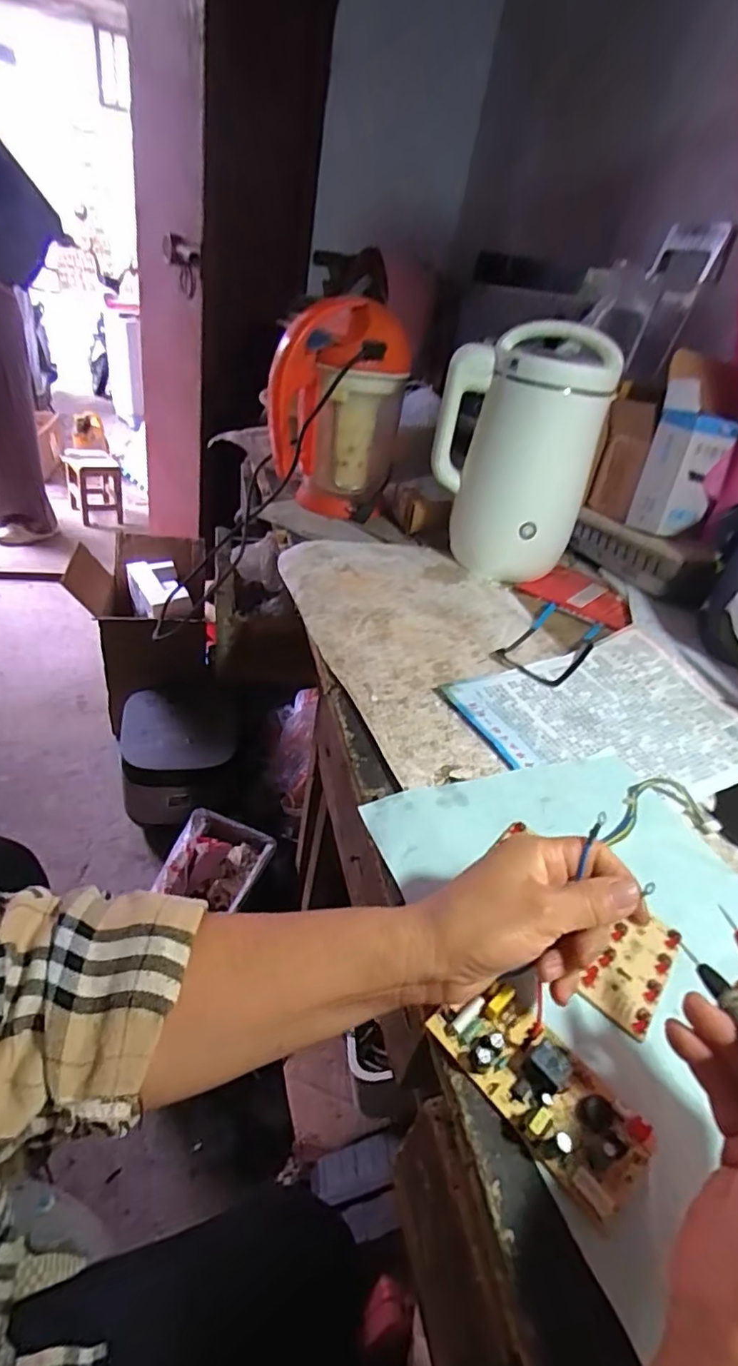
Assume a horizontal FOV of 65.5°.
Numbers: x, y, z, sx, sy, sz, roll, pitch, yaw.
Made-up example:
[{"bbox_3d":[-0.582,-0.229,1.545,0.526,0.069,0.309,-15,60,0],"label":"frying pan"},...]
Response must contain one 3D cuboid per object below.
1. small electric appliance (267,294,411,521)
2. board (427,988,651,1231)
[{"bbox_3d":[-0.053,-0.423,0.916,0.208,0.290,0.186,5,36,-6],"label":"small electric appliance"},{"bbox_3d":[0.086,0.201,0.290,0.049,0.021,0.108,-24,46,-36],"label":"board"}]

